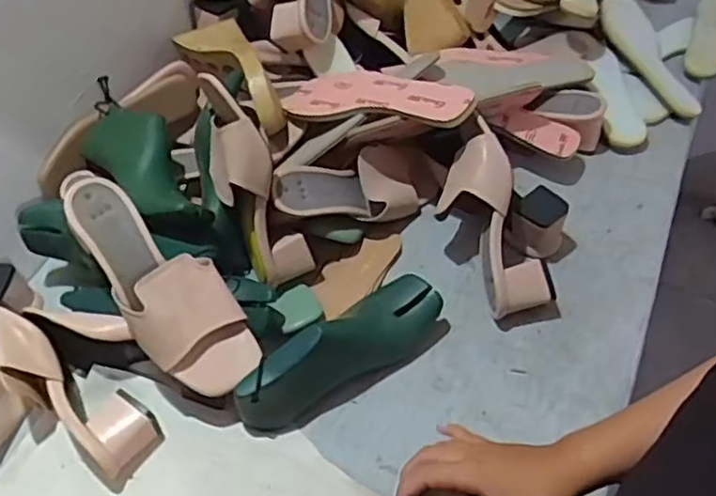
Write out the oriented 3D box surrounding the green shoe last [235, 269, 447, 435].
[{"bbox_3d":[-0.020,0.094,0.668,0.223,0.084,0.061,-30,55,-17],"label":"green shoe last"}]

